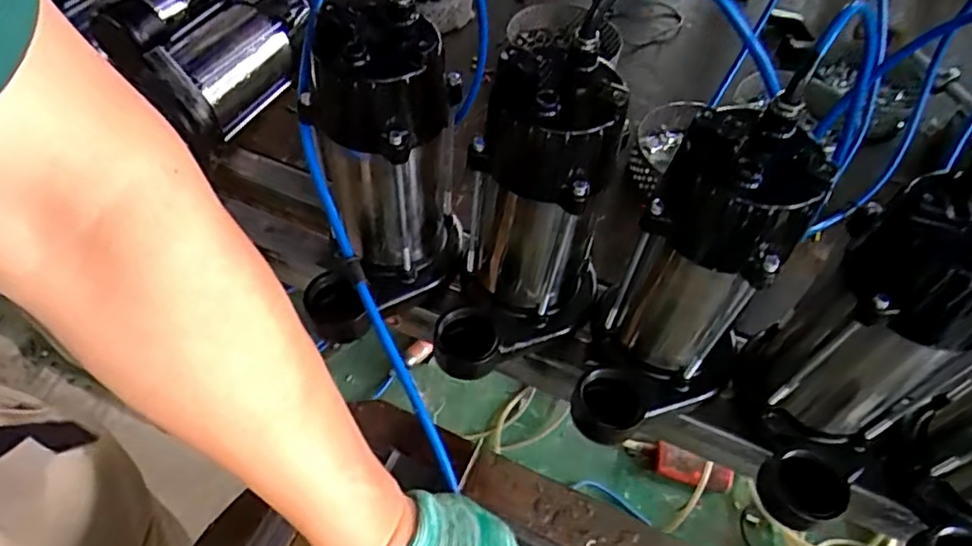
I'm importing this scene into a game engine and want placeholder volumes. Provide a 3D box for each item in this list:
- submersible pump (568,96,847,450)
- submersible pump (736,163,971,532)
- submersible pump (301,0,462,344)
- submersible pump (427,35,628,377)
[{"bbox_3d":[0.129,0.017,0.456,0.143,0.239,0.108,-32,62,-24],"label":"submersible pump"},{"bbox_3d":[0.250,0.058,0.430,0.132,0.226,0.111,-37,64,-26],"label":"submersible pump"},{"bbox_3d":[-0.087,-0.062,0.492,0.102,0.235,0.152,19,55,10],"label":"submersible pump"},{"bbox_3d":[0.033,-0.027,0.482,0.116,0.240,0.152,15,54,7],"label":"submersible pump"}]

